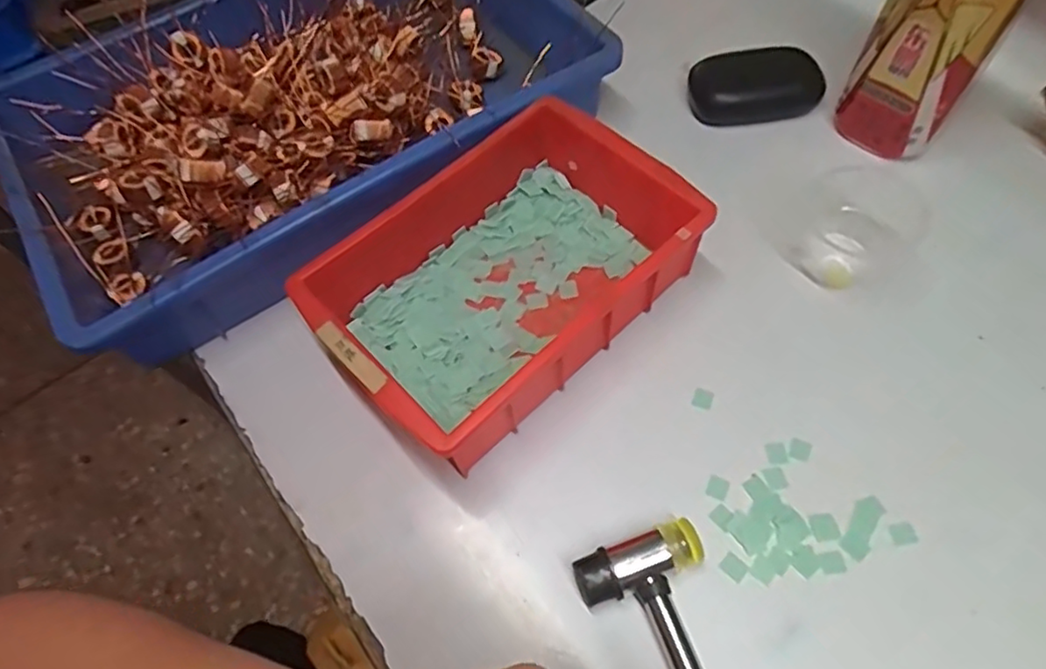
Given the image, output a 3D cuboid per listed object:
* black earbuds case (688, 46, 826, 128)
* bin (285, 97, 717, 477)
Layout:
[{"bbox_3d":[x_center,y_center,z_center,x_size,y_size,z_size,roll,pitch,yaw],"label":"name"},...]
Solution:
[{"bbox_3d":[0.165,-0.178,0.453,0.089,0.028,0.050,-5,61,1],"label":"black earbuds case"},{"bbox_3d":[-0.009,-0.032,0.355,0.196,0.063,0.127,-41,66,-18],"label":"bin"}]

